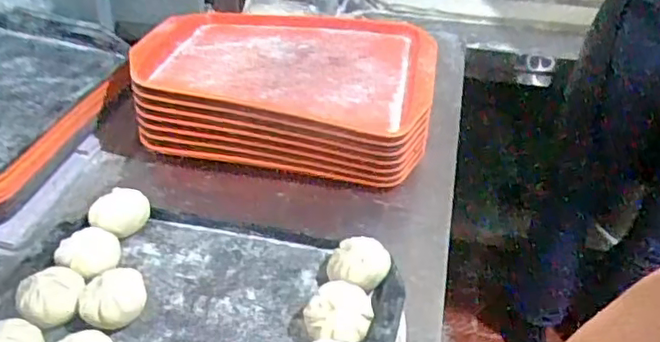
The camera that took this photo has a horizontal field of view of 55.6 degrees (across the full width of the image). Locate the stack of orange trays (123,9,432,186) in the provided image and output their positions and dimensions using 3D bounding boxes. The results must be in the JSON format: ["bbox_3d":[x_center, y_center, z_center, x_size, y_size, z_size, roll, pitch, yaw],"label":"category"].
[{"bbox_3d":[-0.061,-0.141,0.987,0.428,0.118,0.327,6,37,5],"label":"stack of orange trays"}]

